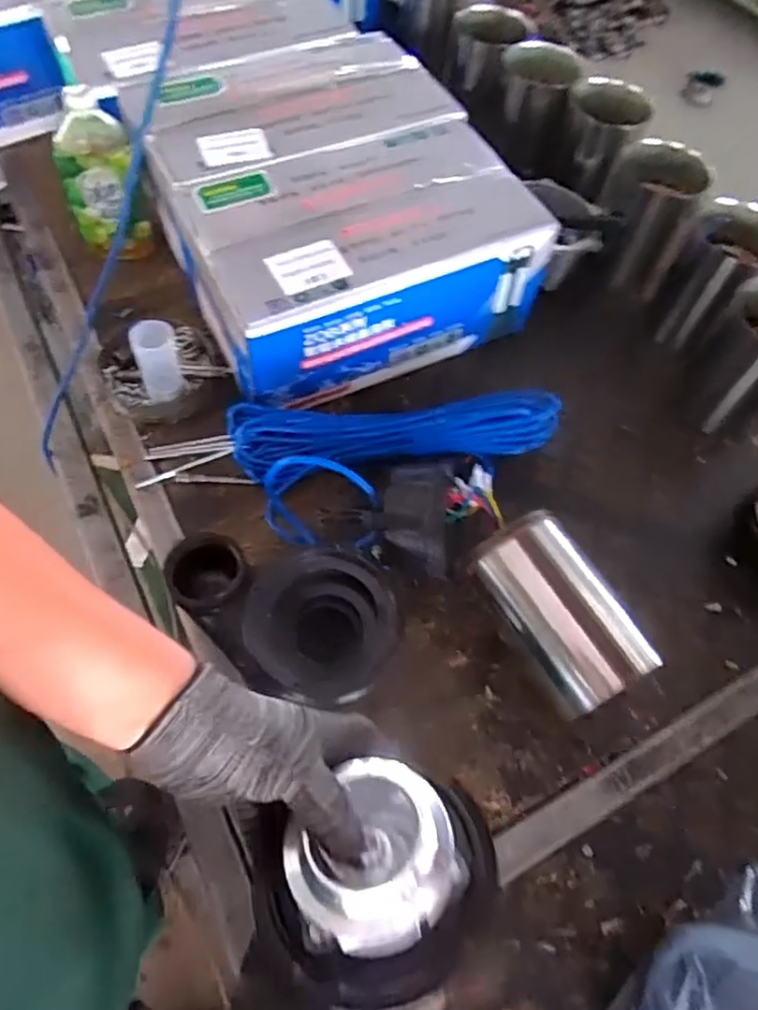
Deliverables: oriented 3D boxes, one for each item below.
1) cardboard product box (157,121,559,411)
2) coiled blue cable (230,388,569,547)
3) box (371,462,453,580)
[{"bbox_3d":[-0.020,-0.304,0.824,0.400,0.165,0.232,-23,65,-16],"label":"cardboard product box"},{"bbox_3d":[0.025,-0.061,0.765,0.380,0.069,0.181,-11,62,-10],"label":"coiled blue cable"},{"bbox_3d":[0.032,0.006,0.646,0.075,0.052,0.118,4,60,-2],"label":"box"}]

